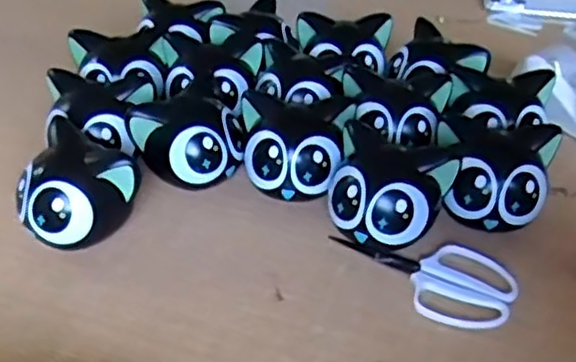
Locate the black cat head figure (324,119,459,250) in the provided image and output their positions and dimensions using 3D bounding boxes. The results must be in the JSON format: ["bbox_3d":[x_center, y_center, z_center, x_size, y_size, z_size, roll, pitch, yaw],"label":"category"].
[{"bbox_3d":[0.078,0.015,0.572,0.095,0.080,0.072,20,42,22],"label":"black cat head figure"}]

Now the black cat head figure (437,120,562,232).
[{"bbox_3d":[0.184,0.001,0.591,0.099,0.078,0.083,-1,38,-4],"label":"black cat head figure"}]

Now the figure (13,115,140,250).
[{"bbox_3d":[-0.187,0.012,0.571,0.101,0.079,0.078,28,45,30],"label":"figure"}]

